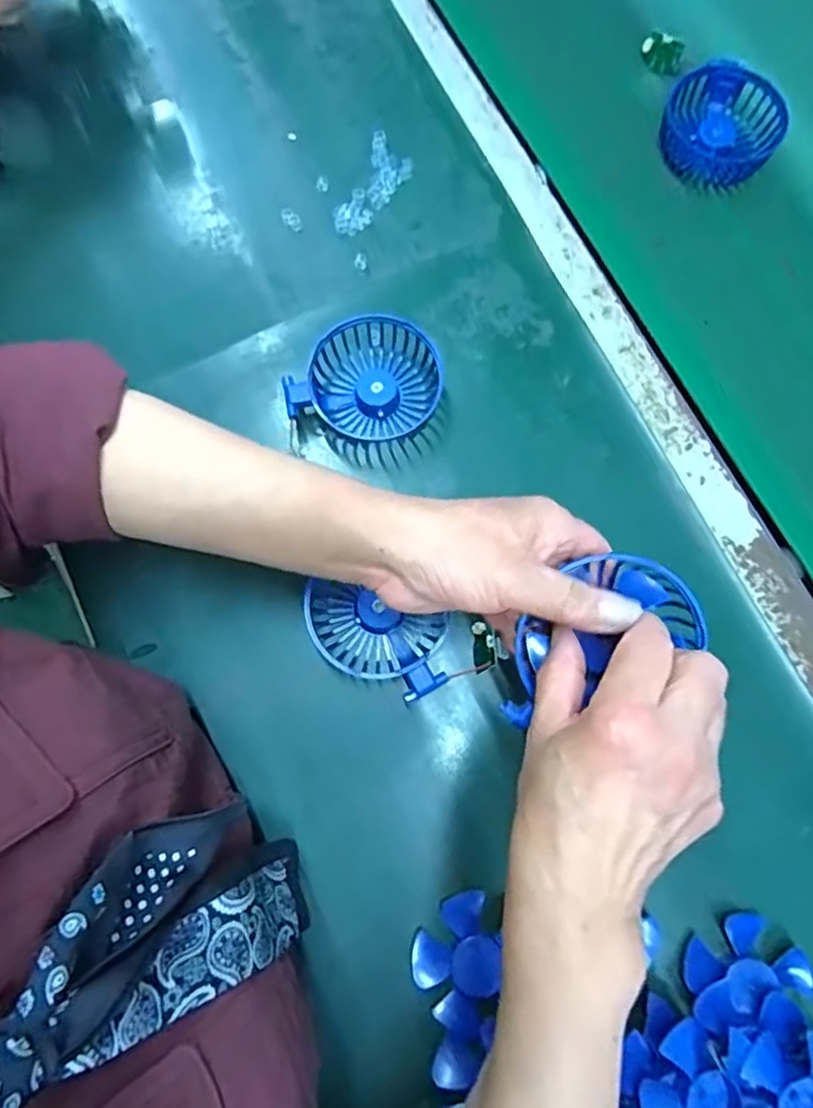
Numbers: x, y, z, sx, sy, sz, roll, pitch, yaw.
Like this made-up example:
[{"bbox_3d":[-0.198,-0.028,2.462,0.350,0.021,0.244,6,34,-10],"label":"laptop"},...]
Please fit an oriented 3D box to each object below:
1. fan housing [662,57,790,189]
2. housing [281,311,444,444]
[{"bbox_3d":[0.245,-0.331,0.498,0.086,0.041,0.093,0,77,0],"label":"fan housing"},{"bbox_3d":[-0.030,-0.118,0.432,0.104,0.030,0.074,-16,77,-5],"label":"housing"}]

